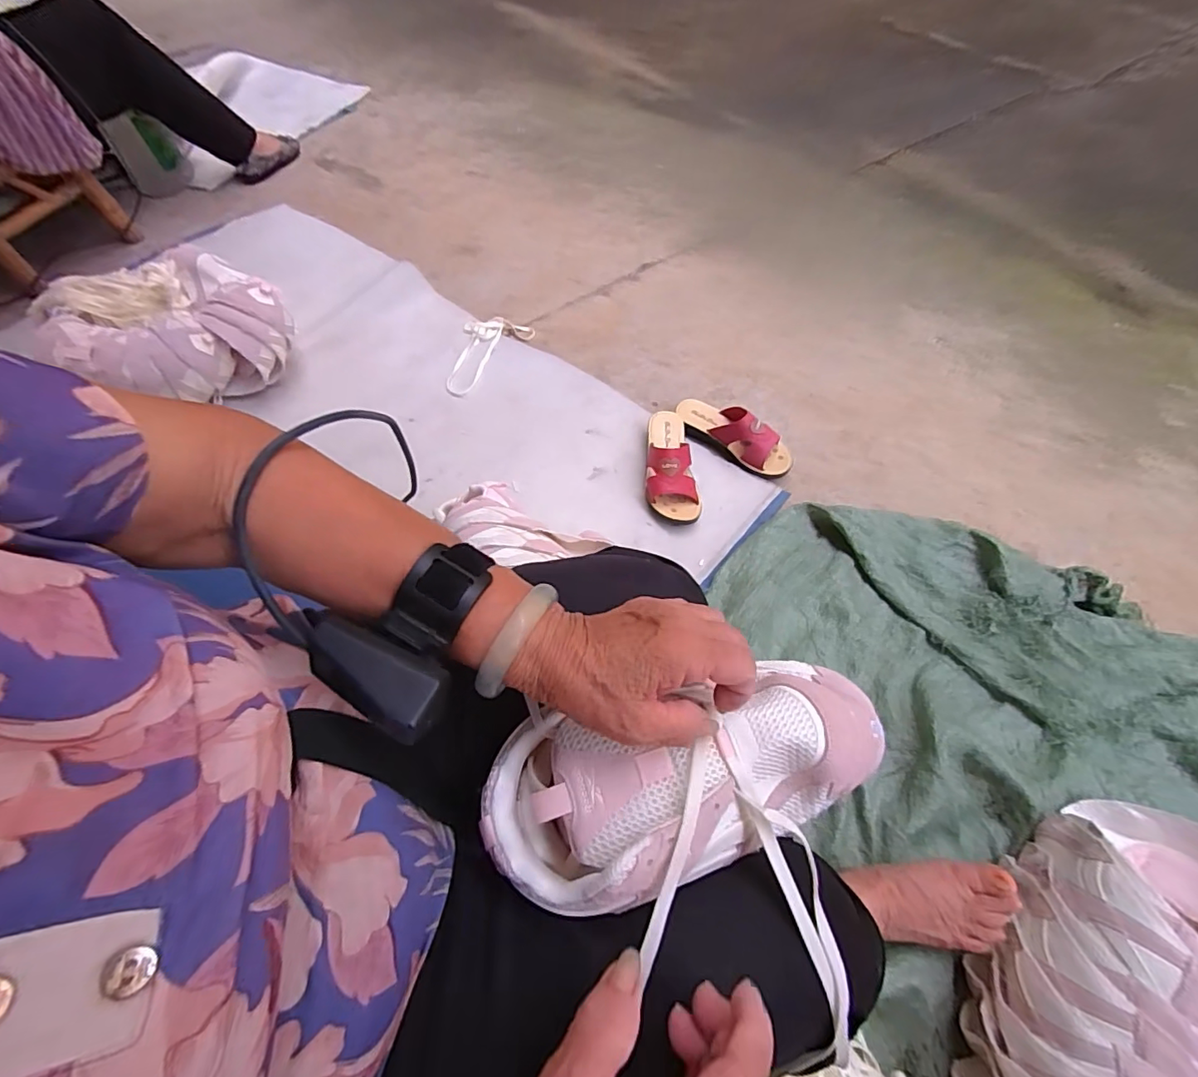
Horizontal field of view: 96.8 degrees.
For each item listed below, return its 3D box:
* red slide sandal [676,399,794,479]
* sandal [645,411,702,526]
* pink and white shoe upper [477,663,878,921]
[{"bbox_3d":[0.246,-0.194,0.966,0.230,0.075,0.078,37,67,20],"label":"red slide sandal"},{"bbox_3d":[0.125,-0.138,0.929,0.087,0.081,0.232,-1,60,0],"label":"sandal"},{"bbox_3d":[0.053,0.141,0.313,0.229,0.064,0.098,-14,61,-5],"label":"pink and white shoe upper"}]

